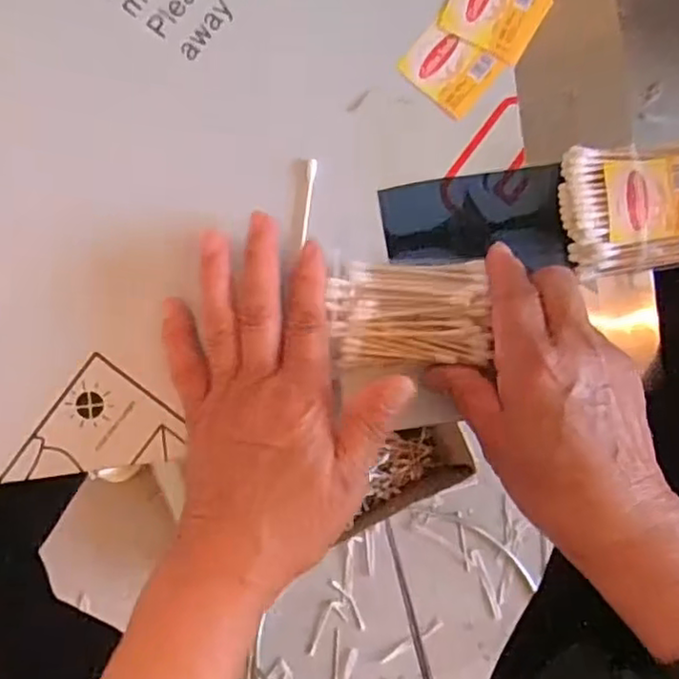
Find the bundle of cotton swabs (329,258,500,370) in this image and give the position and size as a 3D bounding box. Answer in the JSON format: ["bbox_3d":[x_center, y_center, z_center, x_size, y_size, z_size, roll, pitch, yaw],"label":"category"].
[{"bbox_3d":[0.034,-0.013,0.330,0.073,0.018,0.050,-1,90,-2],"label":"bundle of cotton swabs"}]

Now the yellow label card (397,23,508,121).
[{"bbox_3d":[0.057,-0.139,0.340,0.042,0.004,0.037,42,90,0],"label":"yellow label card"}]

